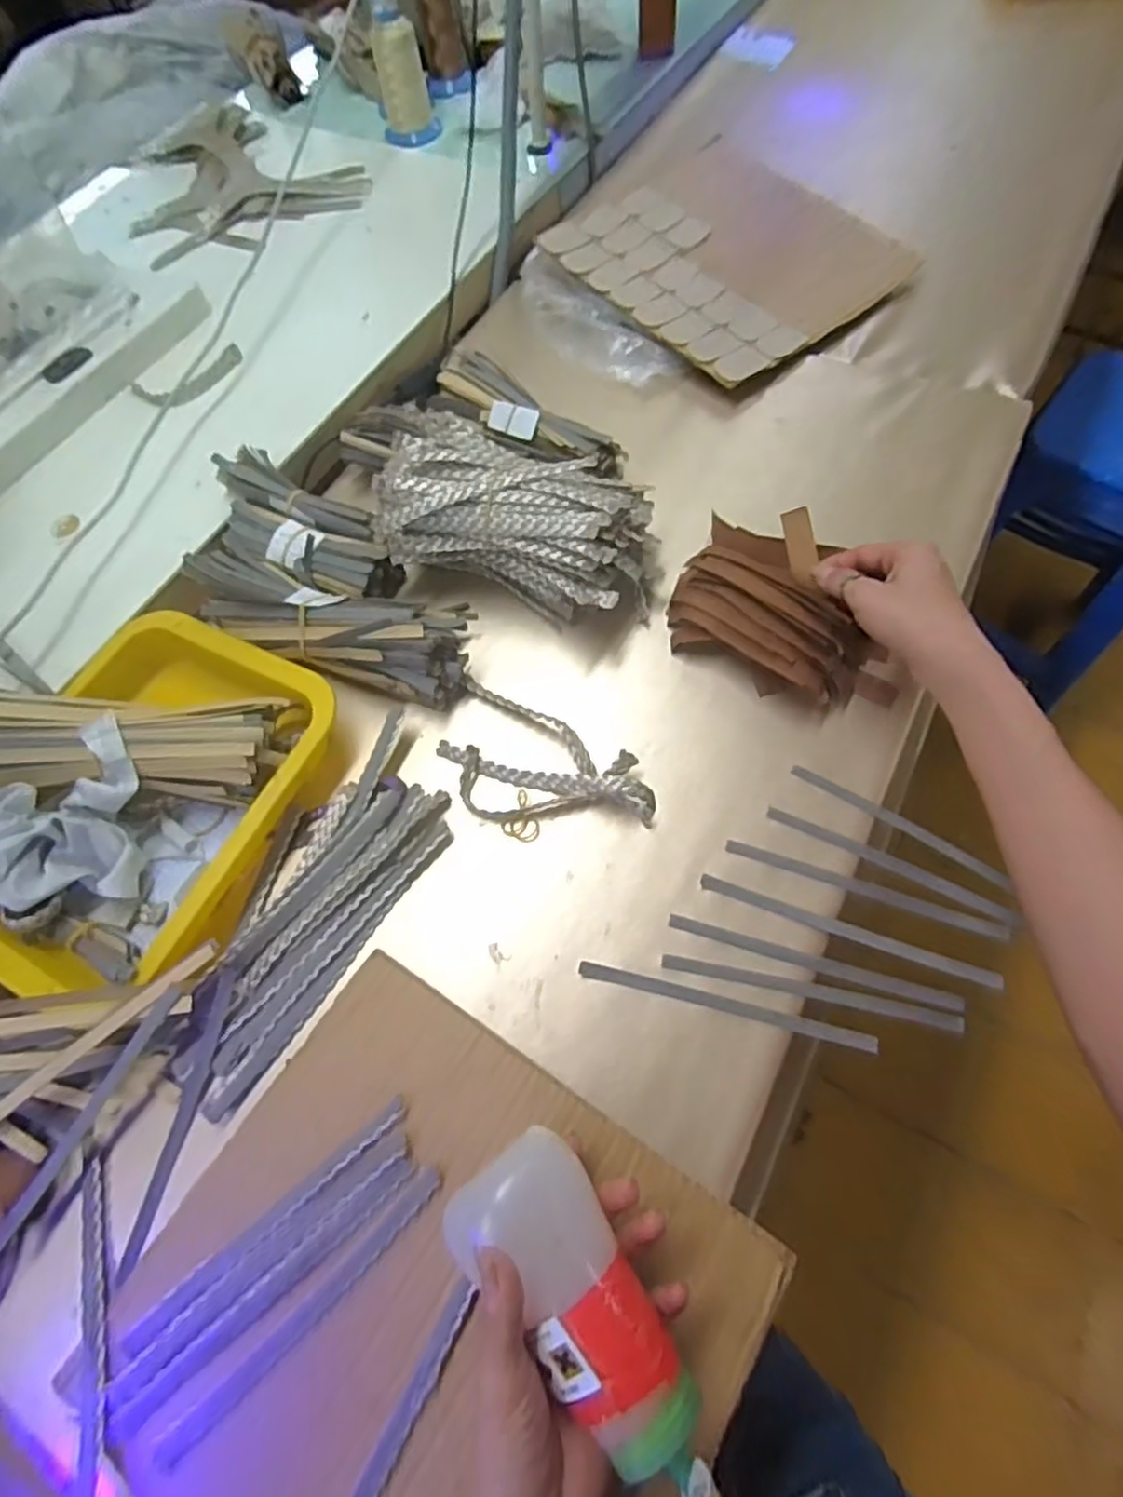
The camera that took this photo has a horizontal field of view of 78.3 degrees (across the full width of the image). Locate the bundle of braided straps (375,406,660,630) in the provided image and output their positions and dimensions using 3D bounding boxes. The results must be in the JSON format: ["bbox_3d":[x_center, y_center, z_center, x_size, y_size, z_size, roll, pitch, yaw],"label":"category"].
[{"bbox_3d":[-0.030,-0.180,0.526,0.201,0.091,0.117,16,66,11],"label":"bundle of braided straps"}]

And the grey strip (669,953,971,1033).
[{"bbox_3d":[0.147,0.145,0.412,0.170,0.008,0.010,11,69,9],"label":"grey strip"}]

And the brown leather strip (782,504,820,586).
[{"bbox_3d":[0.171,-0.144,0.492,0.019,0.004,0.057,-13,79,33],"label":"brown leather strip"}]

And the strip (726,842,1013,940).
[{"bbox_3d":[0.191,0.089,0.438,0.172,0.010,0.010,18,68,9],"label":"strip"}]

